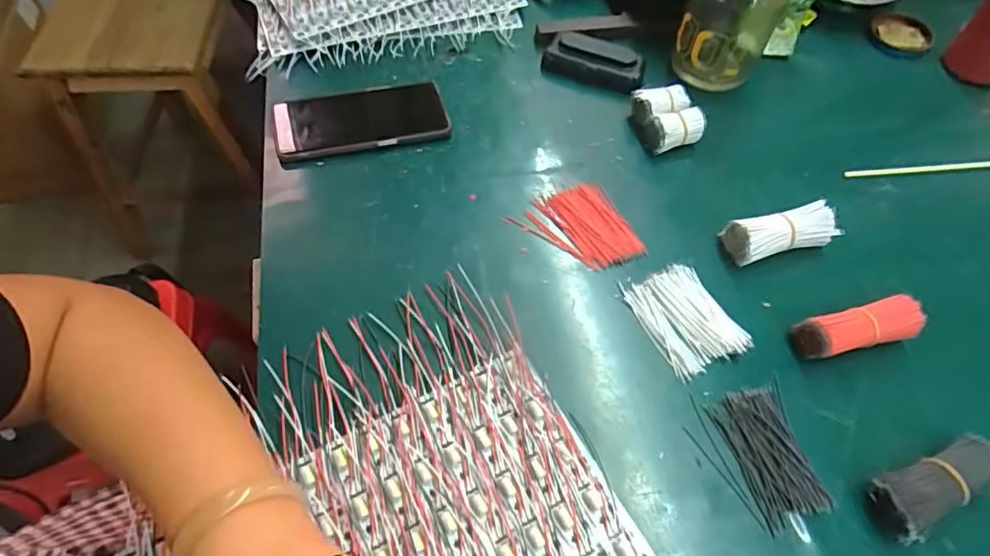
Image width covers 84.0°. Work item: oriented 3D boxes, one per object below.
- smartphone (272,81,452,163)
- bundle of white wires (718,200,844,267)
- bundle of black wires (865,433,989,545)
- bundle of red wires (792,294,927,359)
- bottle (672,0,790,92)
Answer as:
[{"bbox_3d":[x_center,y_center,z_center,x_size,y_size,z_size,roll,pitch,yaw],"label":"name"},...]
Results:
[{"bbox_3d":[-0.131,-0.156,0.538,0.161,0.015,0.081,-12,61,-10],"label":"smartphone"},{"bbox_3d":[0.244,-0.040,0.473,0.086,0.033,0.038,-11,61,-10],"label":"bundle of white wires"},{"bbox_3d":[0.299,0.143,0.372,0.090,0.039,0.039,-17,62,-13],"label":"bundle of black wires"},{"bbox_3d":[0.283,0.041,0.431,0.086,0.041,0.032,-11,61,-10],"label":"bundle of red wires"},{"bbox_3d":[0.234,-0.269,0.532,0.086,0.170,0.071,28,62,13],"label":"bottle"}]

